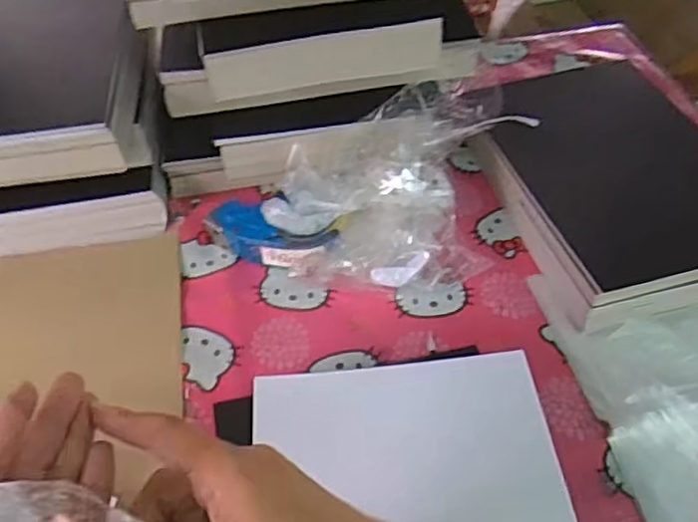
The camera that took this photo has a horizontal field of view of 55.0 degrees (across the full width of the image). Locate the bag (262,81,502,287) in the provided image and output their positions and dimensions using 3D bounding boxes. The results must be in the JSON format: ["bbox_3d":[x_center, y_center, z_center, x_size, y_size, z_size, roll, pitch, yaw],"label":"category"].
[{"bbox_3d":[0.052,-0.078,0.763,0.281,0.152,0.178,-10,47,-6],"label":"bag"}]

